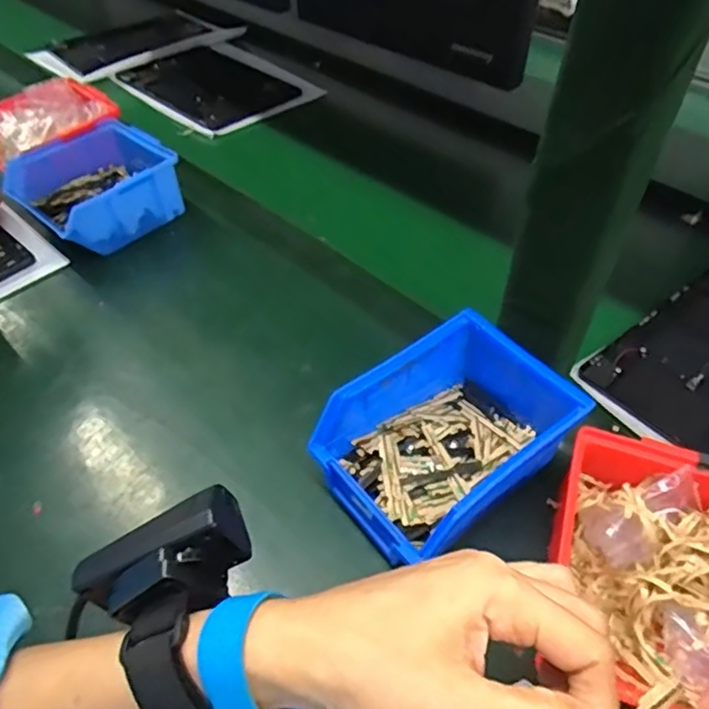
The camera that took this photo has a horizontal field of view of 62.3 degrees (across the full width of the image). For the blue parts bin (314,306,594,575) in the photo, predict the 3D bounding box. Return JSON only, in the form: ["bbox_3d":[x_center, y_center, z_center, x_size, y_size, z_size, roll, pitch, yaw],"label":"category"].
[{"bbox_3d":[0.061,0.055,0.375,0.151,0.078,0.109,-28,56,-25],"label":"blue parts bin"}]

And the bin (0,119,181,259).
[{"bbox_3d":[-0.253,-0.164,0.586,0.127,0.074,0.132,38,56,26],"label":"bin"}]

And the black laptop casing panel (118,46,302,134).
[{"bbox_3d":[-0.195,-0.383,0.821,0.168,0.013,0.244,-33,58,-28],"label":"black laptop casing panel"}]

